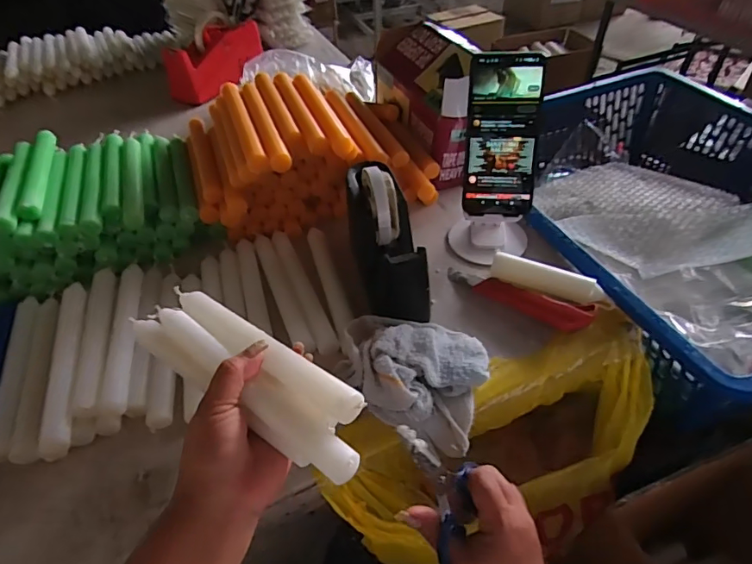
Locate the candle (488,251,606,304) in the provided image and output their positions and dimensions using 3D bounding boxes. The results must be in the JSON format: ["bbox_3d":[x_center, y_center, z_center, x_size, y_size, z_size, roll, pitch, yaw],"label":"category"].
[{"bbox_3d":[0.184,-0.002,0.519,0.116,0.023,0.028,17,49,21],"label":"candle"}]

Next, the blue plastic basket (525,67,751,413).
[{"bbox_3d":[0.407,-0.099,0.659,0.415,0.133,0.570,-13,46,-8],"label":"blue plastic basket"}]

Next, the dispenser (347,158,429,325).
[{"bbox_3d":[0.007,-0.052,0.510,0.062,0.123,0.168,-12,46,-7],"label":"dispenser"}]

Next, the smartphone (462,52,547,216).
[{"bbox_3d":[0.133,-0.151,0.506,0.074,0.162,0.009,2,20,7],"label":"smartphone"}]

